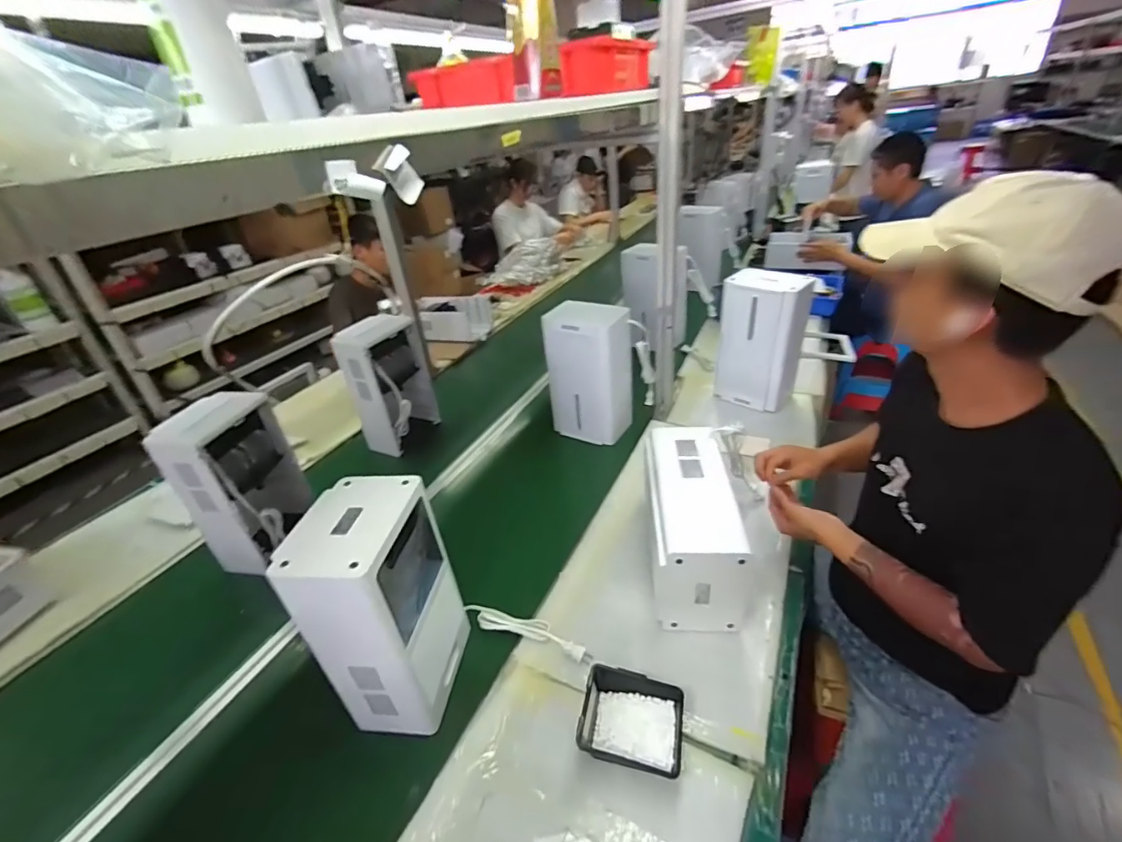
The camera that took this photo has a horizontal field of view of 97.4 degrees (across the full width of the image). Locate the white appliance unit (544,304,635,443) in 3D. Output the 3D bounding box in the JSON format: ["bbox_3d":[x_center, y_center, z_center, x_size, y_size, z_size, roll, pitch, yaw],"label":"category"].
[{"bbox_3d":[0.076,-0.132,1.329,0.195,0.355,0.120,13,36,31],"label":"white appliance unit"}]

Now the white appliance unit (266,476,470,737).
[{"bbox_3d":[-0.267,0.284,0.748,0.151,0.345,0.194,-3,30,8],"label":"white appliance unit"}]

